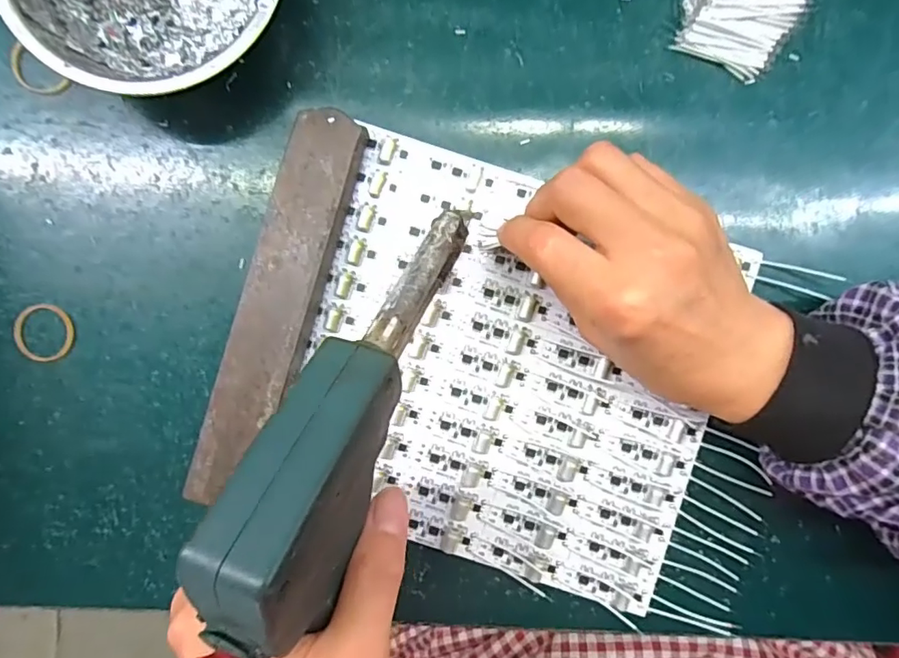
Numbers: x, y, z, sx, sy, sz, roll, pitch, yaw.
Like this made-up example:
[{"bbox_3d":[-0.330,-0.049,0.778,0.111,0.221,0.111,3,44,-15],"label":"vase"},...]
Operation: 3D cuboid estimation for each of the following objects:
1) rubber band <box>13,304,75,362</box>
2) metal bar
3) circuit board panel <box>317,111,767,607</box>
[{"bbox_3d":[-0.208,0.002,0.268,0.028,0.004,0.030,3,91,-1],"label":"rubber band"},{"bbox_3d":[-0.085,-0.012,0.261,0.037,0.018,0.192,16,91,-1],"label":"metal bar"},{"bbox_3d":[0.032,0.021,0.270,0.206,0.008,0.192,18,91,-1],"label":"circuit board panel"}]

